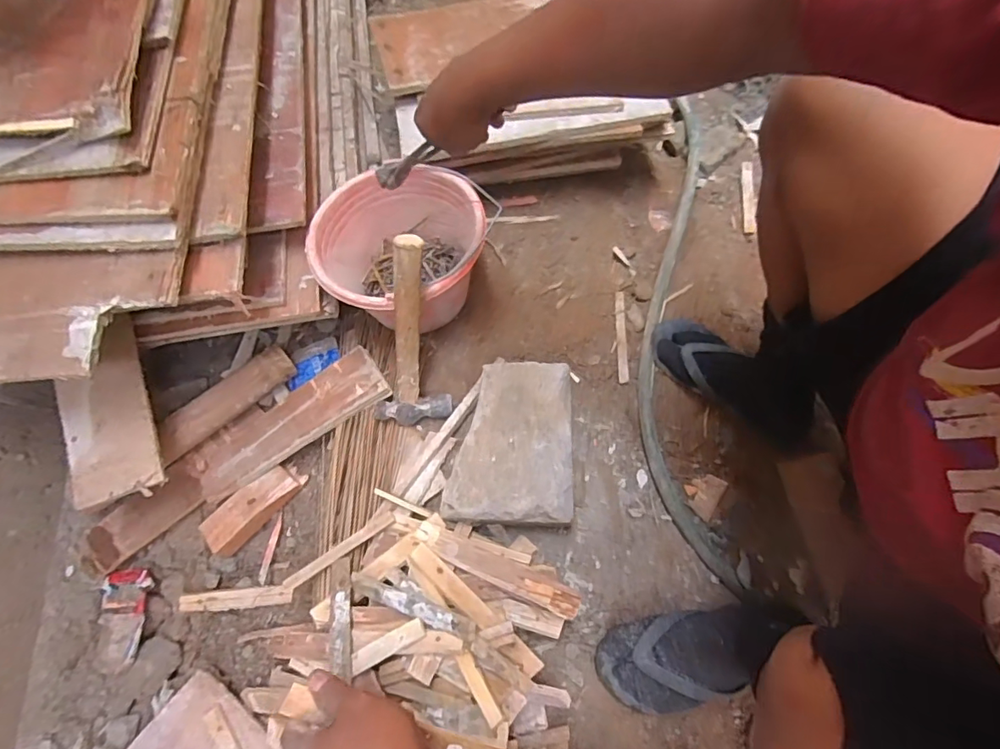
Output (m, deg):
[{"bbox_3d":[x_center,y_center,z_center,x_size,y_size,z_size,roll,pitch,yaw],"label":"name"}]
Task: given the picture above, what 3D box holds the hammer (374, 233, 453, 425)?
[{"bbox_3d":[-0.119,-0.046,0.685,0.104,0.298,0.047,11,39,7],"label":"hammer"}]

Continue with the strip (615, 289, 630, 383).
[{"bbox_3d":[0.199,-0.064,0.831,0.017,0.006,0.163,1,71,6],"label":"strip"}]

